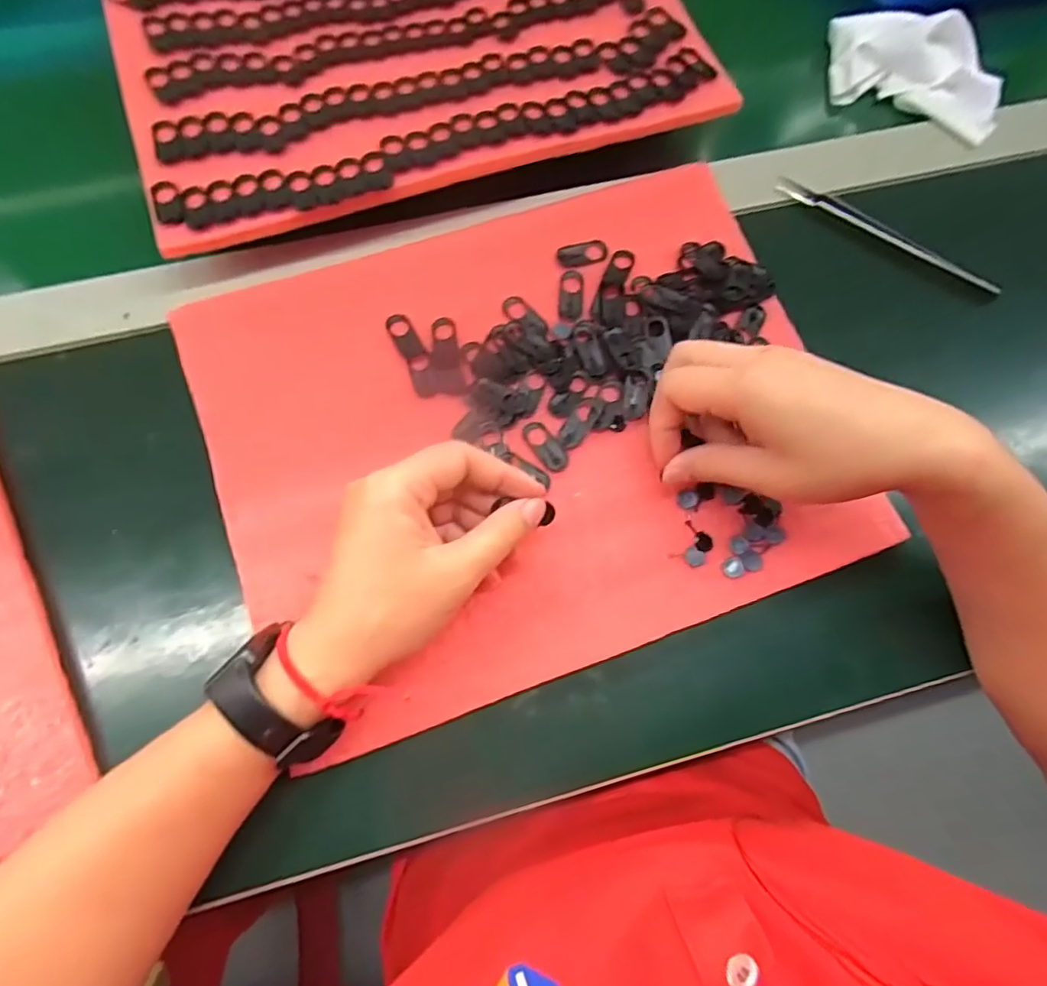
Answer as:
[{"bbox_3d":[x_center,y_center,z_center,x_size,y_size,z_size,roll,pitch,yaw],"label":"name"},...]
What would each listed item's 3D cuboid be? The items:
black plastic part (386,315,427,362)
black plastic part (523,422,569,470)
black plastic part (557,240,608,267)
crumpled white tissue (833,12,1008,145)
[{"bbox_3d":[-0.068,-0.090,0.342,0.013,0.004,0.029,-28,77,-9],"label":"black plastic part"},{"bbox_3d":[0.013,-0.026,0.329,0.014,0.004,0.031,-39,79,-11],"label":"black plastic part"},{"bbox_3d":[0.036,-0.146,0.363,0.030,0.004,0.015,-11,75,-5],"label":"black plastic part"},{"bbox_3d":[0.278,-0.303,0.421,0.124,0.032,0.084,24,75,5],"label":"crumpled white tissue"}]

